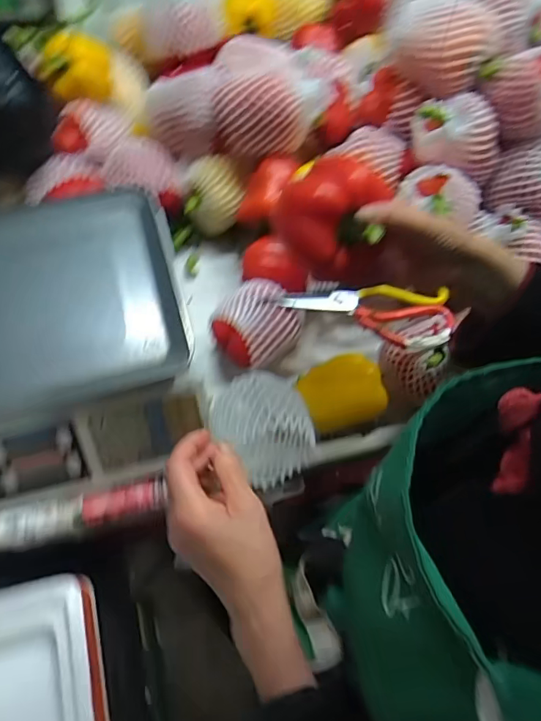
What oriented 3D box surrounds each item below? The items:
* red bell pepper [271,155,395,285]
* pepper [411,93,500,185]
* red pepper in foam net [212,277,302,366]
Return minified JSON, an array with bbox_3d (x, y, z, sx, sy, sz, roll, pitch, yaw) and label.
[{"bbox_3d":[0.052,-0.118,0.405,0.090,0.069,0.074,15,66,4],"label":"red bell pepper"},{"bbox_3d":[0.214,-0.256,0.548,0.100,0.063,0.062,15,66,4],"label":"pepper"},{"bbox_3d":[-0.017,-0.038,0.583,0.087,0.078,0.087,1,66,-3],"label":"red pepper in foam net"}]

